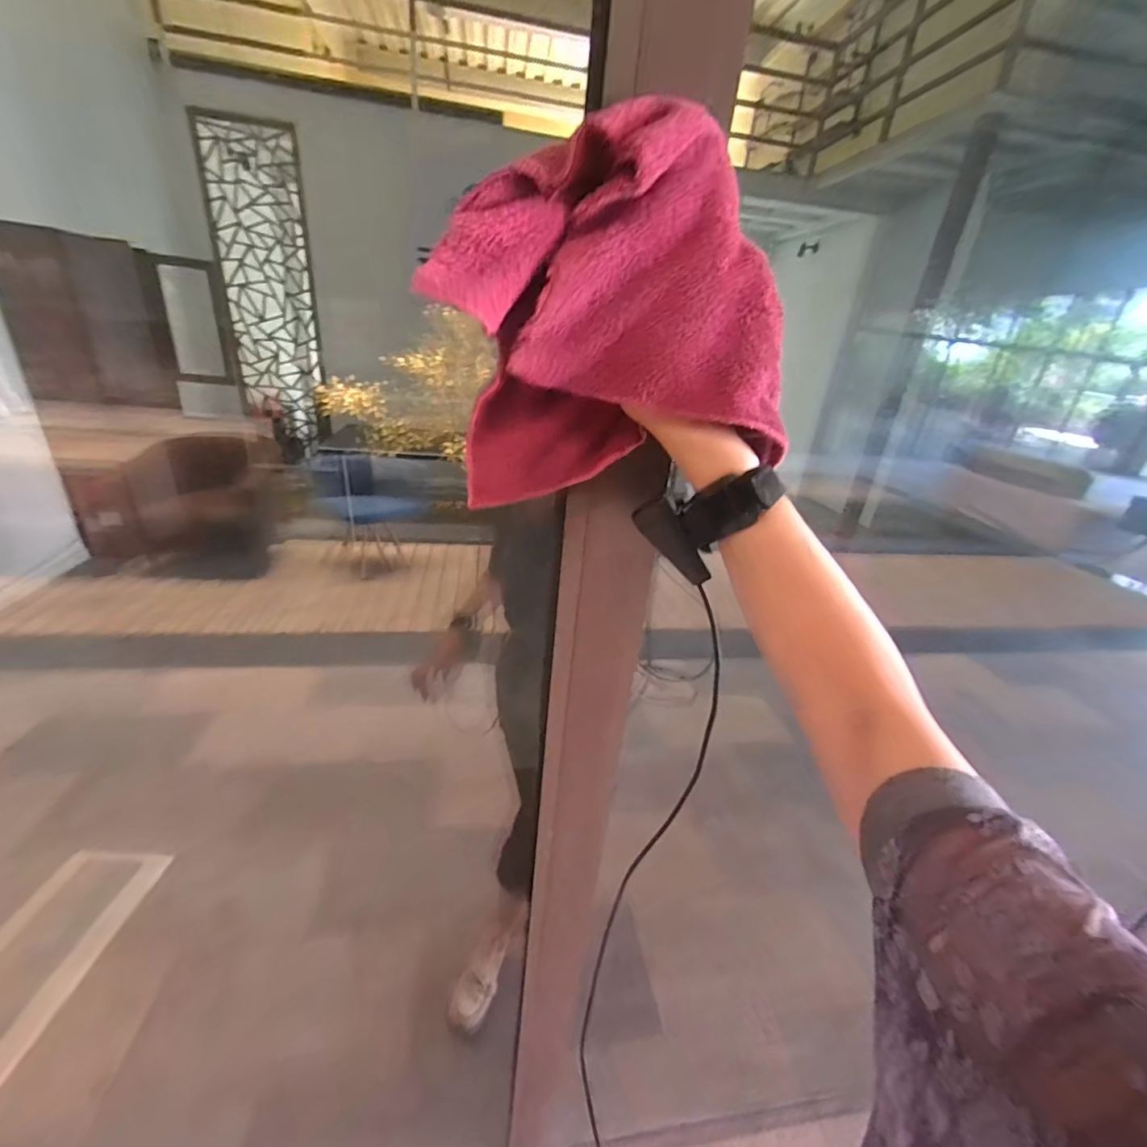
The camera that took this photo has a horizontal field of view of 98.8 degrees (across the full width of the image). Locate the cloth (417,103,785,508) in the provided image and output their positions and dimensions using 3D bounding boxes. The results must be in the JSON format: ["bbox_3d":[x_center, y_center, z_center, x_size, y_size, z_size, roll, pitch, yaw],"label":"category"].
[{"bbox_3d":[0.031,-0.146,0.303,0.212,0.206,0.058,1,25,-8],"label":"cloth"}]

